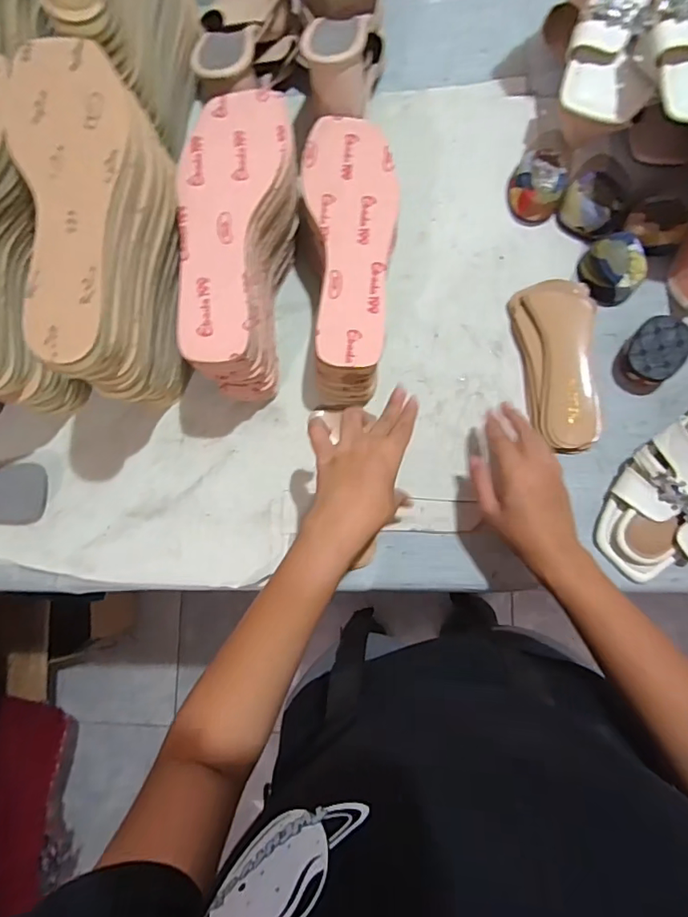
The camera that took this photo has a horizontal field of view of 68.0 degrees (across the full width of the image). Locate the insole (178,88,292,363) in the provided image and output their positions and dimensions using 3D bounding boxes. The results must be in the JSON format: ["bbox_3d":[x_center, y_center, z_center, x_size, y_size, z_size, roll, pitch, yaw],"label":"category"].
[{"bbox_3d":[-0.098,-0.195,0.412,0.078,0.009,0.231,10,83,2],"label":"insole"}]

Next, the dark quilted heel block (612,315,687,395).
[{"bbox_3d":[0.295,-0.099,0.489,0.048,0.036,0.064,34,86,9],"label":"dark quilted heel block"}]

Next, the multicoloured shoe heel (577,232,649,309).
[{"bbox_3d":[0.269,-0.189,0.507,0.048,0.030,0.058,-24,80,1],"label":"multicoloured shoe heel"}]

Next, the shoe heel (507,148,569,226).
[{"bbox_3d":[0.196,-0.277,0.522,0.055,0.040,0.053,-1,82,5],"label":"shoe heel"}]

